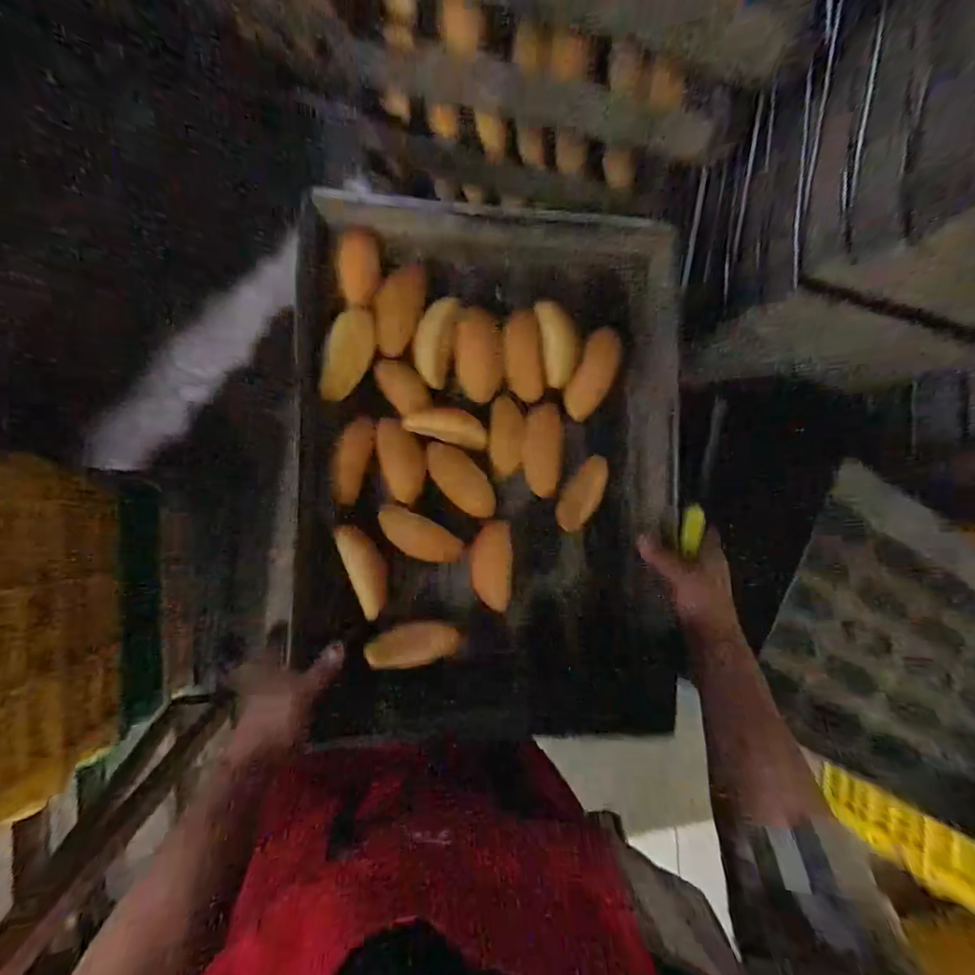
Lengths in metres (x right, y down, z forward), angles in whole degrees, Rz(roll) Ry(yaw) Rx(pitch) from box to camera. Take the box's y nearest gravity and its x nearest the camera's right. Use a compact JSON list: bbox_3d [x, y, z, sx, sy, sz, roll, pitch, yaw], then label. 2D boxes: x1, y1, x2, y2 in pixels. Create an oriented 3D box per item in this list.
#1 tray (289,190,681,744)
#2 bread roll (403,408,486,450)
[{"bbox_3d":[0.012,-0.024,0.471,0.387,0.047,0.524,3,89,-7],"label":"tray"},{"bbox_3d":[-0.040,-0.064,0.475,0.080,0.019,0.036,17,81,-10],"label":"bread roll"}]

